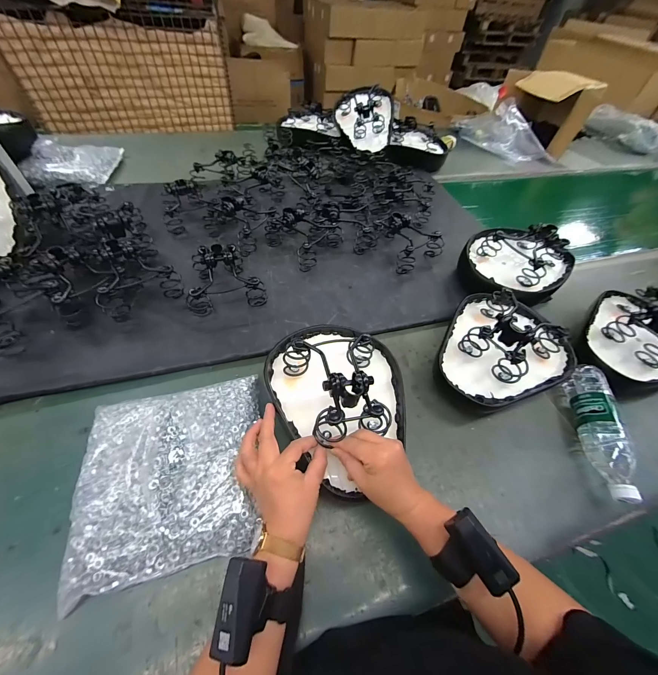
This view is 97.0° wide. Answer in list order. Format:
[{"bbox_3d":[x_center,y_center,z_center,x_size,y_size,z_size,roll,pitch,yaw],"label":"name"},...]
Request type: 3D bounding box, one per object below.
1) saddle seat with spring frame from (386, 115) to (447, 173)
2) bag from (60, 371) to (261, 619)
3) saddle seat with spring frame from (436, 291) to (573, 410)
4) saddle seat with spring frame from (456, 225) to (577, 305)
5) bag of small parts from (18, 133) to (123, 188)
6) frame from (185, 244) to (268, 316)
[{"bbox_3d":[0.317,-0.779,1.149,0.266,0.151,0.226,-3,54,-8],"label":"saddle seat with spring frame"},{"bbox_3d":[-0.222,0.188,0.423,0.242,0.047,0.242,-9,55,-12],"label":"bag"},{"bbox_3d":[0.333,0.015,0.534,0.216,0.110,0.261,29,56,16],"label":"saddle seat with spring frame"},{"bbox_3d":[0.446,-0.188,0.691,0.248,0.125,0.218,-35,64,-27],"label":"saddle seat with spring frame"},{"bbox_3d":[-0.776,-0.548,0.884,0.200,0.070,0.242,-4,54,-8],"label":"bag of small parts"},{"bbox_3d":[-0.226,-0.135,0.618,0.153,0.087,0.146,-14,56,-15],"label":"frame"}]

